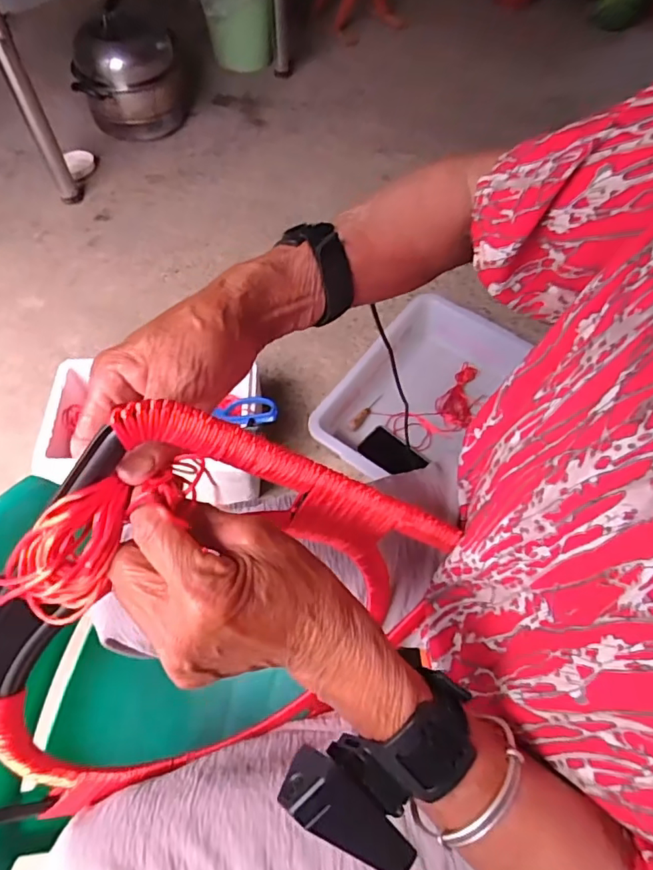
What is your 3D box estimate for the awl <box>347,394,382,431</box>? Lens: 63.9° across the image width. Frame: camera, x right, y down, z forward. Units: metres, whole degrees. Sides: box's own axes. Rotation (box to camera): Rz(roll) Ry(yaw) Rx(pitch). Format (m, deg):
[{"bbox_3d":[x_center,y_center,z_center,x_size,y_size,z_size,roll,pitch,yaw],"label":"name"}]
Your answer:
[{"bbox_3d":[0.079,-0.046,1.027,0.019,0.014,0.115,33,52,16],"label":"awl"}]

